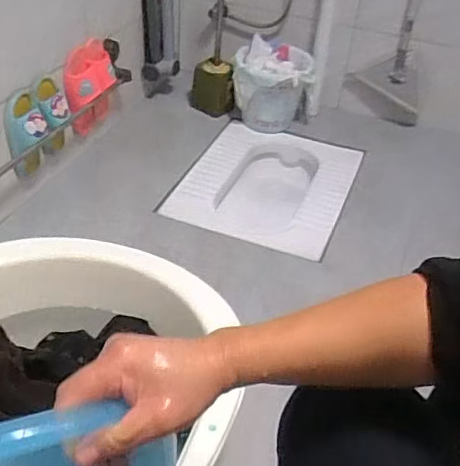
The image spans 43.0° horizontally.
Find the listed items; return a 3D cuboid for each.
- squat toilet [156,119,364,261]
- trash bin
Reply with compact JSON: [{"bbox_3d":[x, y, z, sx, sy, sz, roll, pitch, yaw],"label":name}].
[{"bbox_3d":[0.106,-0.105,1.632,0.424,0.125,0.545,16,39,12],"label":"squat toilet"},{"bbox_3d":[0.123,-0.435,1.747,0.231,0.191,0.251,8,38,2],"label":"trash bin"}]

